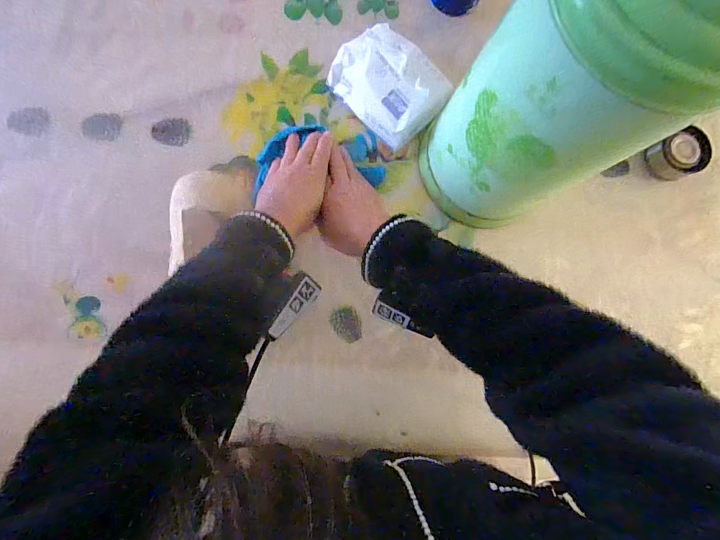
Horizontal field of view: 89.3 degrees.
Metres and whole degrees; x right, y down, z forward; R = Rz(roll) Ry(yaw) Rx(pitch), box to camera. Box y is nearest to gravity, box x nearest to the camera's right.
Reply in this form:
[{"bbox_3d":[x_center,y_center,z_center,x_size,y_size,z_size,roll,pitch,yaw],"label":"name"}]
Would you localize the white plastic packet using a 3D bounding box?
[{"bbox_3d":[0.034,-0.223,0.445,0.086,0.080,0.131,-40,90,-7],"label":"white plastic packet"}]

